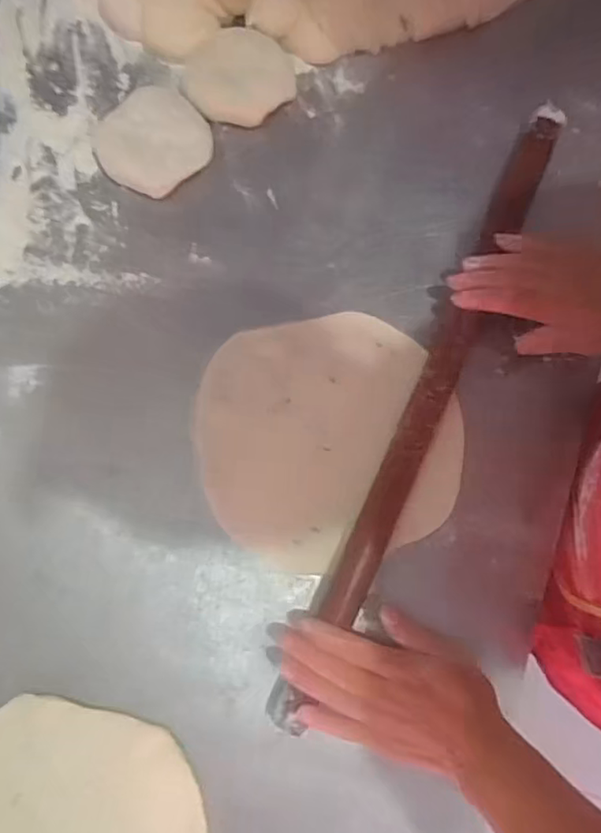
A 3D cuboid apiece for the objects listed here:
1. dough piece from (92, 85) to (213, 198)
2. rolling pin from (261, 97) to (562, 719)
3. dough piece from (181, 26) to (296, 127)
[{"bbox_3d":[-0.135,-0.251,0.525,0.095,0.038,0.086,-40,81,-8],"label":"dough piece"},{"bbox_3d":[0.106,-0.019,0.475,0.032,0.037,0.546,25,80,5],"label":"rolling pin"},{"bbox_3d":[-0.060,-0.324,0.549,0.104,0.020,0.088,2,78,1],"label":"dough piece"}]

